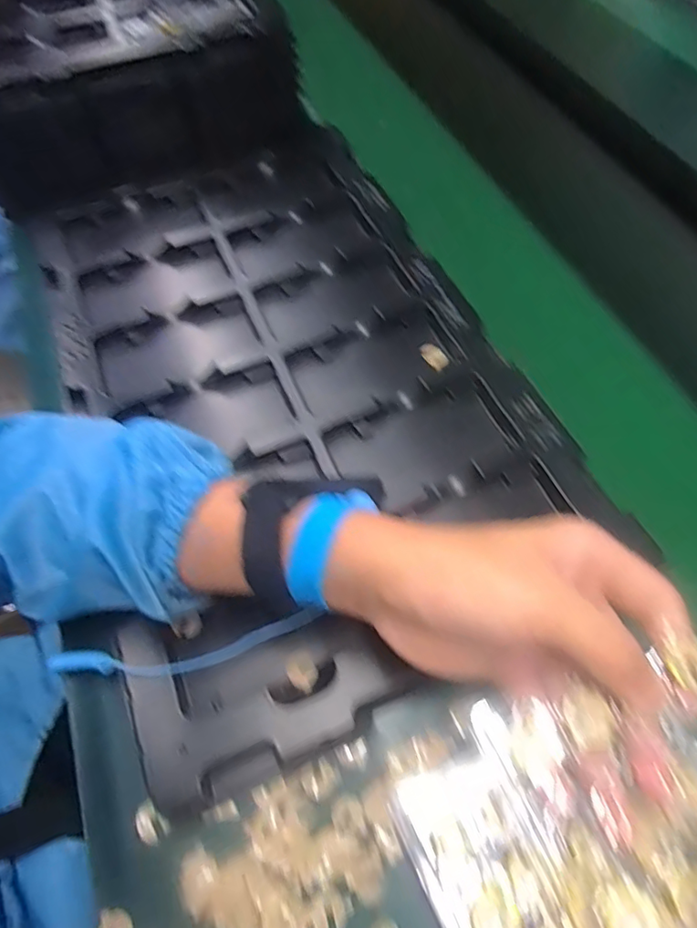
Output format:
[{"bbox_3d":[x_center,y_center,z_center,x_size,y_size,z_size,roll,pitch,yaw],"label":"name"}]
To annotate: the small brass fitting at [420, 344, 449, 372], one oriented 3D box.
[{"bbox_3d":[0.070,-0.088,0.455,0.016,0.005,0.027,-29,63,-15],"label":"small brass fitting"}]

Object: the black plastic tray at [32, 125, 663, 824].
[{"bbox_3d":[-0.057,-0.077,0.444,0.334,0.027,0.537,-23,62,-12],"label":"black plastic tray"}]

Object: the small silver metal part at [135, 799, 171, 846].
[{"bbox_3d":[-0.109,0.196,0.302,0.015,0.006,0.021,-36,65,-18],"label":"small silver metal part"}]

